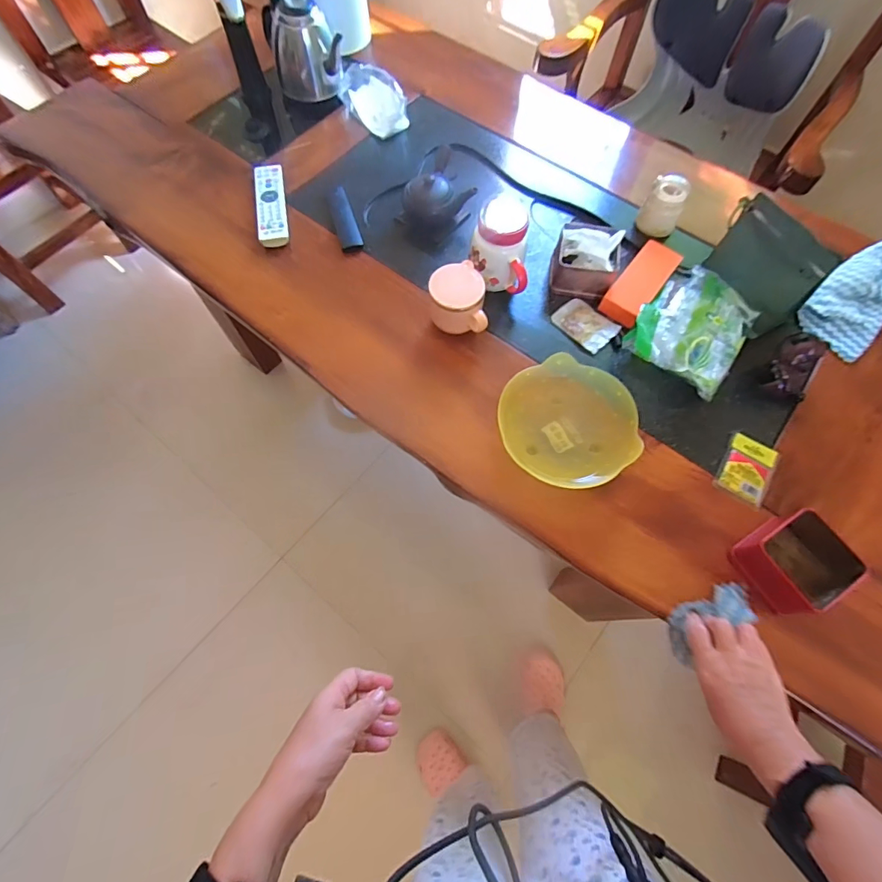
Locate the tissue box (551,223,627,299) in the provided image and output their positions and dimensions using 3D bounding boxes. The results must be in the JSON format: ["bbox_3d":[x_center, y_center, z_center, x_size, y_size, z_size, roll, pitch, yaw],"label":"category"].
[{"bbox_3d":[0.239,-0.302,0.750,0.103,0.080,0.103,10,67,3],"label":"tissue box"}]

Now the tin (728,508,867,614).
[{"bbox_3d":[0.437,0.150,0.571,0.105,0.064,0.104,-27,70,-12],"label":"tin"}]

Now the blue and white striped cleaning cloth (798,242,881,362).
[{"bbox_3d":[0.707,-0.245,0.761,0.259,0.021,0.117,-37,73,-16],"label":"blue and white striped cleaning cloth"}]

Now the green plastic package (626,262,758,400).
[{"bbox_3d":[0.382,-0.174,0.701,0.151,0.055,0.216,33,70,12],"label":"green plastic package"}]

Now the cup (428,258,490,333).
[{"bbox_3d":[0.022,-0.205,0.699,0.087,0.087,0.097,-3,67,-3],"label":"cup"}]

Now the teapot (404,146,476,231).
[{"bbox_3d":[-0.014,-0.436,0.801,0.115,0.068,0.140,-17,69,-9],"label":"teapot"}]

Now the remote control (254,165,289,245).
[{"bbox_3d":[-0.302,-0.425,0.814,0.052,0.022,0.195,-11,68,-6],"label":"remote control"}]

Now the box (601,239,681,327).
[{"bbox_3d":[0.331,-0.263,0.756,0.064,0.030,0.165,36,71,13],"label":"box"}]

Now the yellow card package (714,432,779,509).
[{"bbox_3d":[0.431,0.039,0.644,0.064,0.006,0.101,32,70,11],"label":"yellow card package"}]

